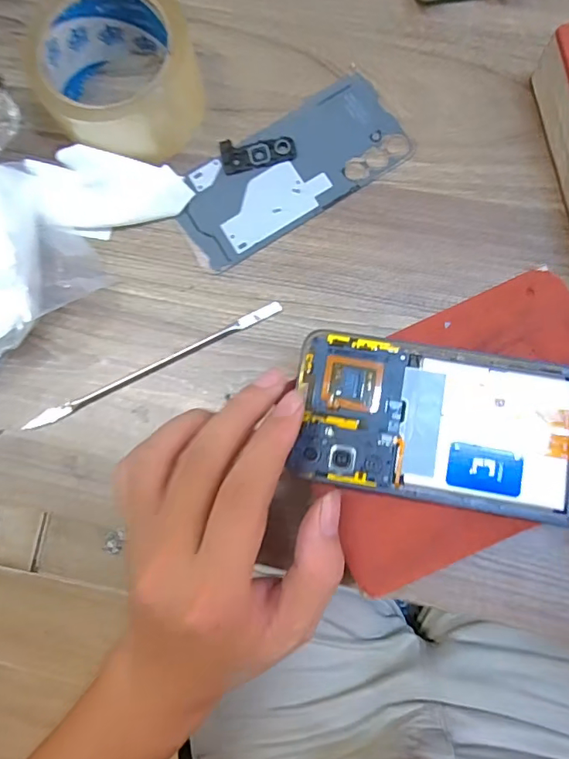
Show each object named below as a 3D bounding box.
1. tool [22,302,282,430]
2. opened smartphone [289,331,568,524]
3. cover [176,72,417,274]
[{"bbox_3d":[-0.080,-0.009,0.298,0.168,0.004,0.010,-26,81,0],"label":"tool"},{"bbox_3d":[0.085,0.023,0.235,0.154,0.004,0.073,9,82,6],"label":"opened smartphone"},{"bbox_3d":[0.002,-0.135,0.310,0.151,0.004,0.069,-32,81,-1],"label":"cover"}]

